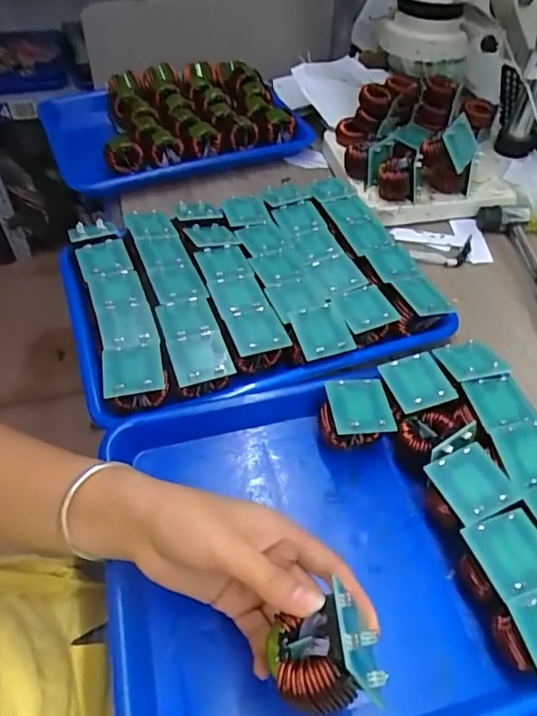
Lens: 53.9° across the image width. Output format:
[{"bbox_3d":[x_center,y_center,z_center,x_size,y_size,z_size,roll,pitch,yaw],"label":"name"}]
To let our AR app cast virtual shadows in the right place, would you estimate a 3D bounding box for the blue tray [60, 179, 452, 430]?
[{"bbox_3d":[-0.023,-0.071,0.496,0.316,0.043,0.243,-16,51,-14],"label":"blue tray"}]

